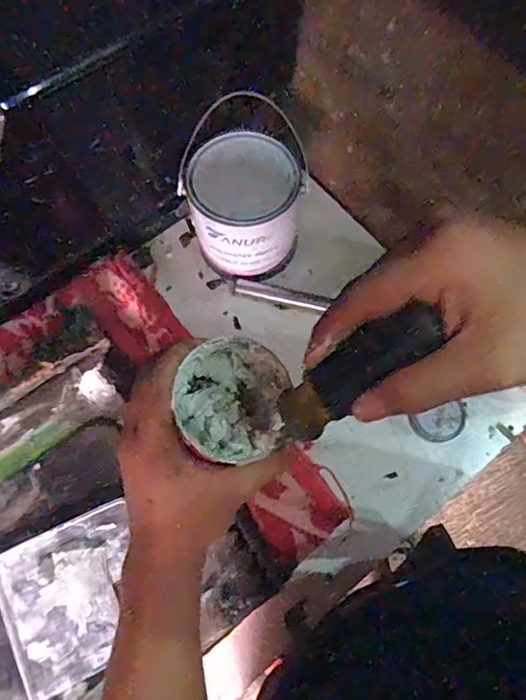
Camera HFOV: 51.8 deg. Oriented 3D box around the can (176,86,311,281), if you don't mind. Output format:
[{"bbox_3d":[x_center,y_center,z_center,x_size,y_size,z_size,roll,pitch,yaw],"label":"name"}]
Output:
[{"bbox_3d":[-0.023,-0.204,0.762,0.159,0.163,0.159,-1,68,2],"label":"can"}]

